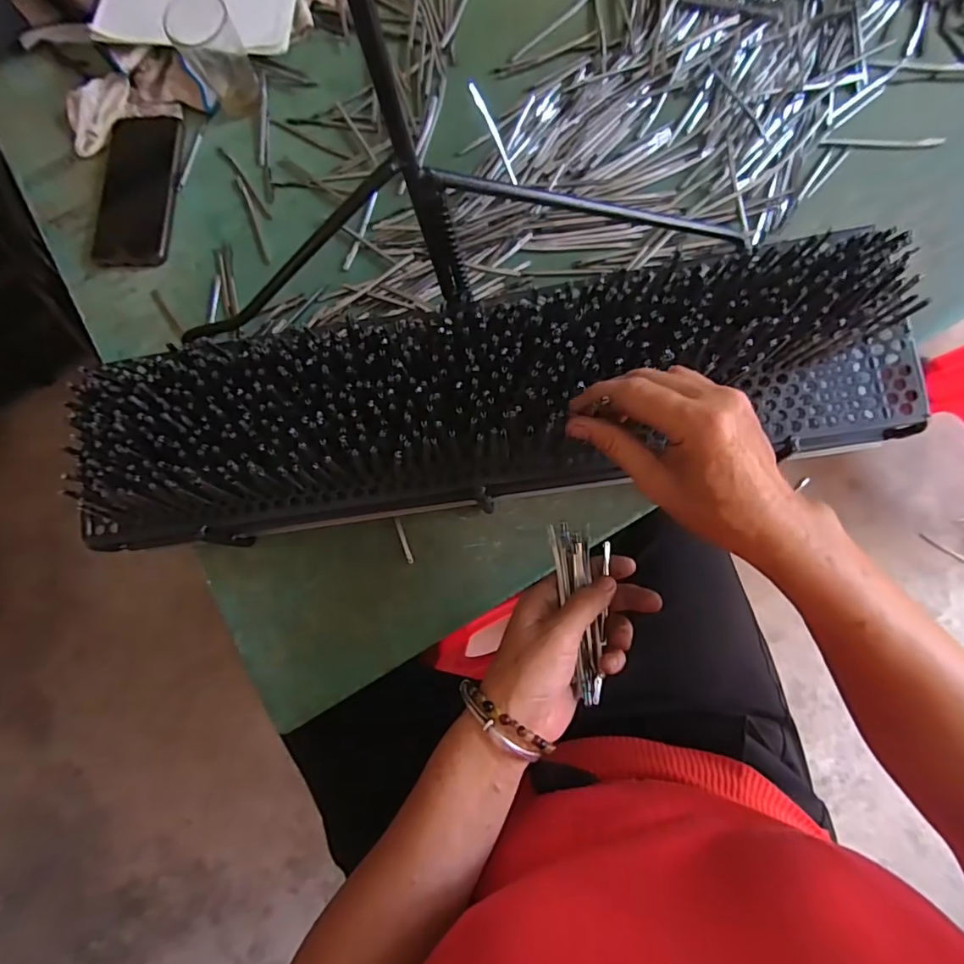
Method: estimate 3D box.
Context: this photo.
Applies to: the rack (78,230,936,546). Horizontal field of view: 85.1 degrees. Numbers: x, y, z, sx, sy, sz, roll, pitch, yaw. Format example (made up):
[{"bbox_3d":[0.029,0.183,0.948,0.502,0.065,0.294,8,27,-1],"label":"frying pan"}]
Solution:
[{"bbox_3d":[0.000,-0.054,0.372,0.571,0.071,0.139,-10,81,3],"label":"rack"}]

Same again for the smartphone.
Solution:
[{"bbox_3d":[-0.345,-0.291,0.527,0.077,0.007,0.159,4,82,6],"label":"smartphone"}]

